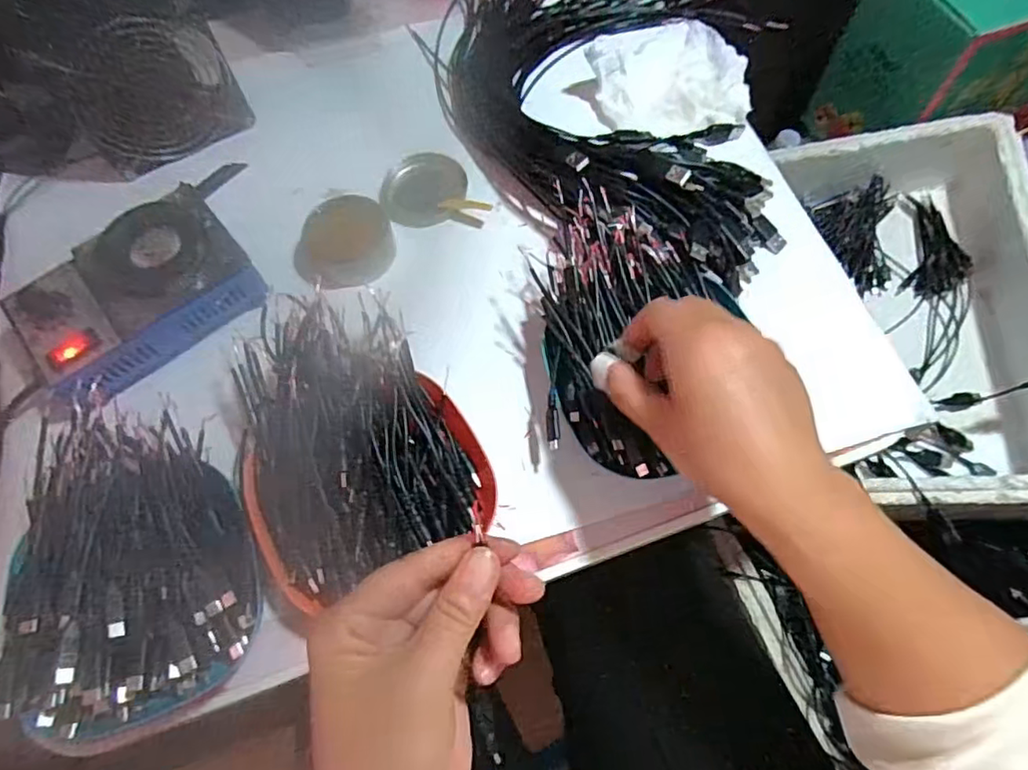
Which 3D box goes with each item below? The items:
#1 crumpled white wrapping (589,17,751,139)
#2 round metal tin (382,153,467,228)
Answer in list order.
[{"bbox_3d":[0.129,-0.261,0.510,0.119,0.035,0.119,-1,67,1],"label":"crumpled white wrapping"},{"bbox_3d":[-0.071,-0.154,0.483,0.067,0.014,0.061,-1,67,1],"label":"round metal tin"}]

